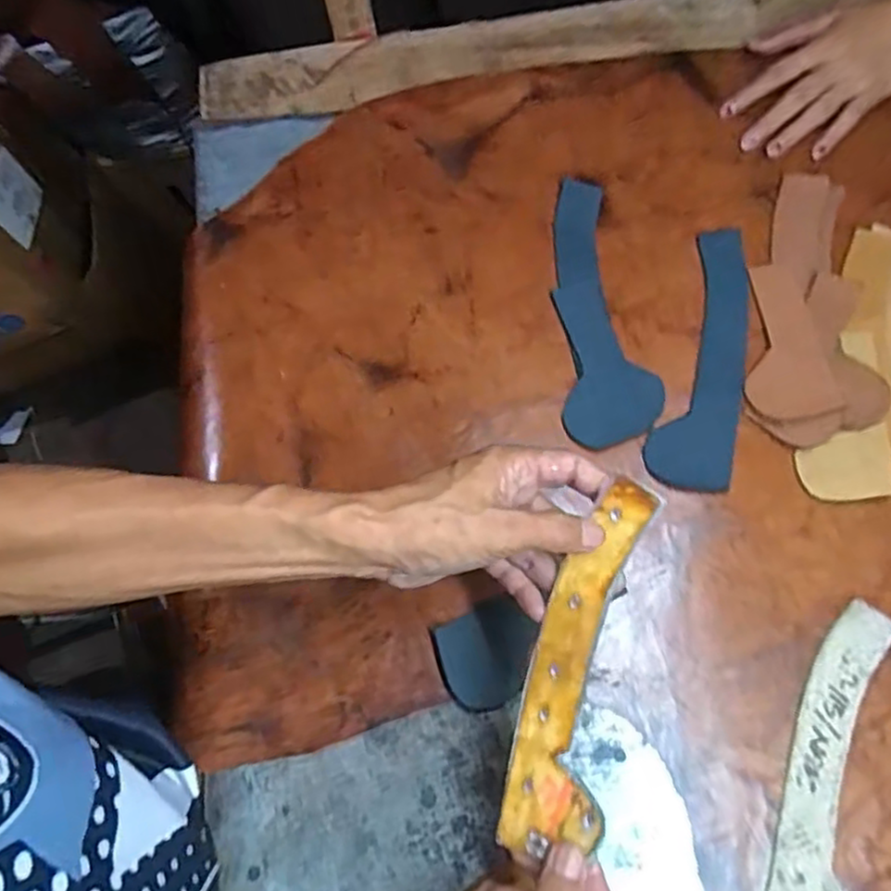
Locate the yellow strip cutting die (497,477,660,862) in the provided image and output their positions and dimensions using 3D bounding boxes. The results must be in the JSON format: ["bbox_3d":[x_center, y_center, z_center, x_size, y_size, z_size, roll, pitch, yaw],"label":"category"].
[{"bbox_3d":[0.072,0.117,0.369,0.050,0.008,0.195,15,86,7],"label":"yellow strip cutting die"}]

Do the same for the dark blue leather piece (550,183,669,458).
[{"bbox_3d":[0.116,-0.100,0.521,0.068,0.010,0.213,-1,72,-4],"label":"dark blue leather piece"}]

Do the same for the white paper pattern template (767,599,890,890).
[{"bbox_3d":[0.231,0.197,0.416,0.054,0.007,0.205,16,72,7],"label":"white paper pattern template"}]

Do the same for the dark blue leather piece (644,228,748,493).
[{"bbox_3d":[0.188,-0.063,0.500,0.055,0.007,0.197,16,74,3],"label":"dark blue leather piece"}]

